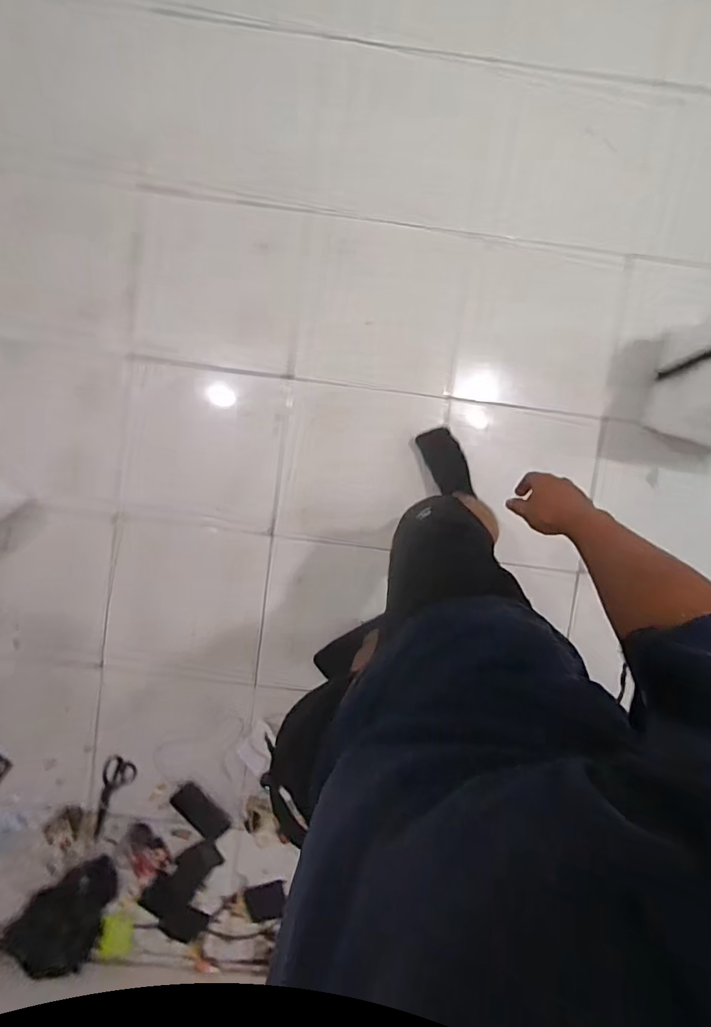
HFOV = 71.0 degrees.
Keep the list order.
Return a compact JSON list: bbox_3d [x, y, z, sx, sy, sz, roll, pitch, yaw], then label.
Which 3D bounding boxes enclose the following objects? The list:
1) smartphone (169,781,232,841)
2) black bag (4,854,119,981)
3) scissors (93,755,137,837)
[{"bbox_3d":[-0.405,0.777,1.295,0.155,0.015,0.084,44,91,1],"label":"smartphone"},{"bbox_3d":[-0.742,1.043,1.283,0.197,0.070,0.325,40,93,-4],"label":"black bag"},{"bbox_3d":[-0.625,0.740,1.302,0.083,0.008,0.218,9,91,-7],"label":"scissors"}]

